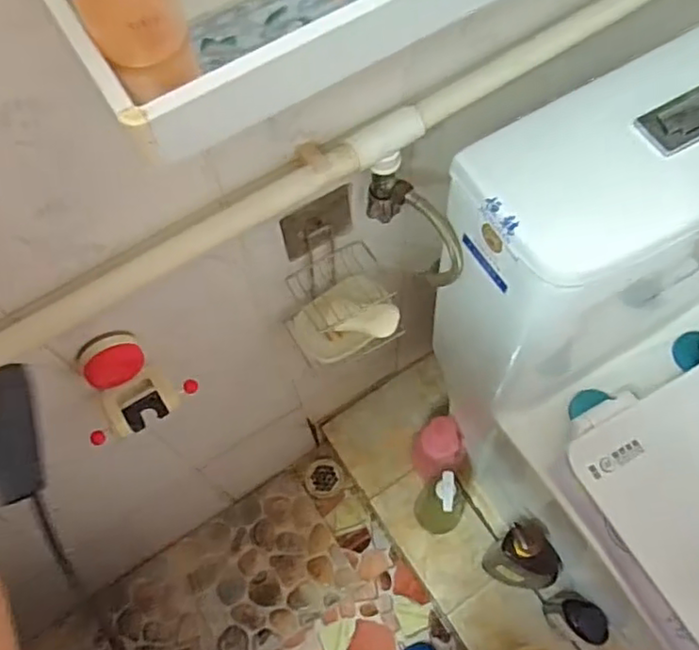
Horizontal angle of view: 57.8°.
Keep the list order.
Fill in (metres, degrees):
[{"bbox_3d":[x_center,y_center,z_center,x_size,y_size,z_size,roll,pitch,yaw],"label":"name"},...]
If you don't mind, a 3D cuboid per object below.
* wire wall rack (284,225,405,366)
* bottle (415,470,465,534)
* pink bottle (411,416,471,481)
[{"bbox_3d":[-0.010,-0.025,0.727,0.120,0.139,0.097,-26,67,-9],"label":"wire wall rack"},{"bbox_3d":[0.162,0.298,1.059,0.089,0.243,0.069,-6,66,0],"label":"bottle"},{"bbox_3d":[0.158,0.223,1.100,0.080,0.243,0.076,-24,67,-8],"label":"pink bottle"}]

